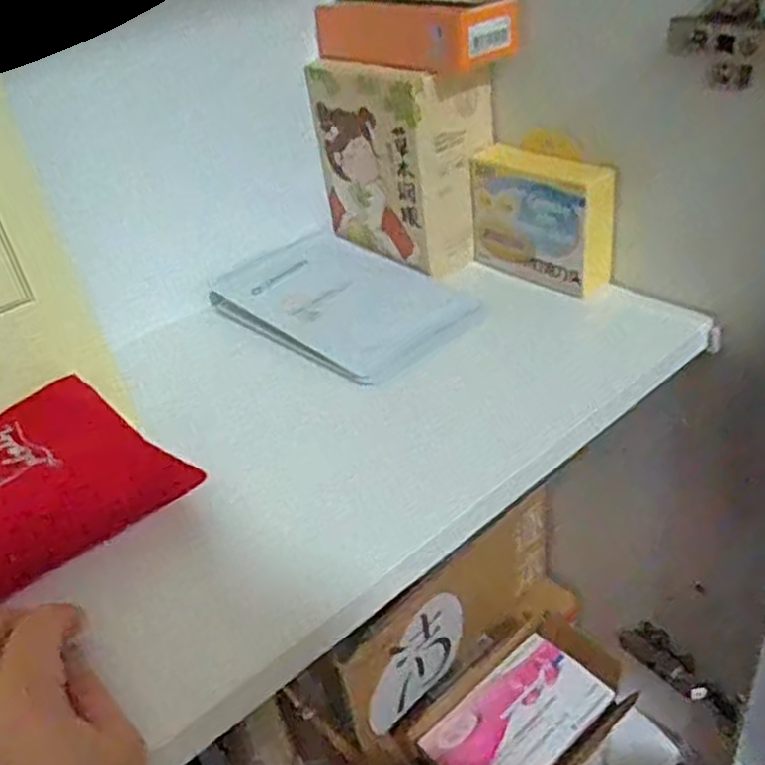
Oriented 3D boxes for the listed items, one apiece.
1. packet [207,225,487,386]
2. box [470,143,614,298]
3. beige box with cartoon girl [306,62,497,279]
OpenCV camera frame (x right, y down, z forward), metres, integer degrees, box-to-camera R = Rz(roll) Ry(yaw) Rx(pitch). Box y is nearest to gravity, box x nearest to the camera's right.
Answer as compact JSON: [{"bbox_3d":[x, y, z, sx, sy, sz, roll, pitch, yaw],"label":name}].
[{"bbox_3d":[-0.030,-0.056,0.519,0.111,0.018,0.171,-33,43,-33],"label":"packet"},{"bbox_3d":[0.100,-0.109,0.499,0.094,0.074,0.033,24,45,36],"label":"box"},{"bbox_3d":[0.017,-0.156,0.535,0.074,0.128,0.111,-31,41,-30],"label":"beige box with cartoon girl"}]

